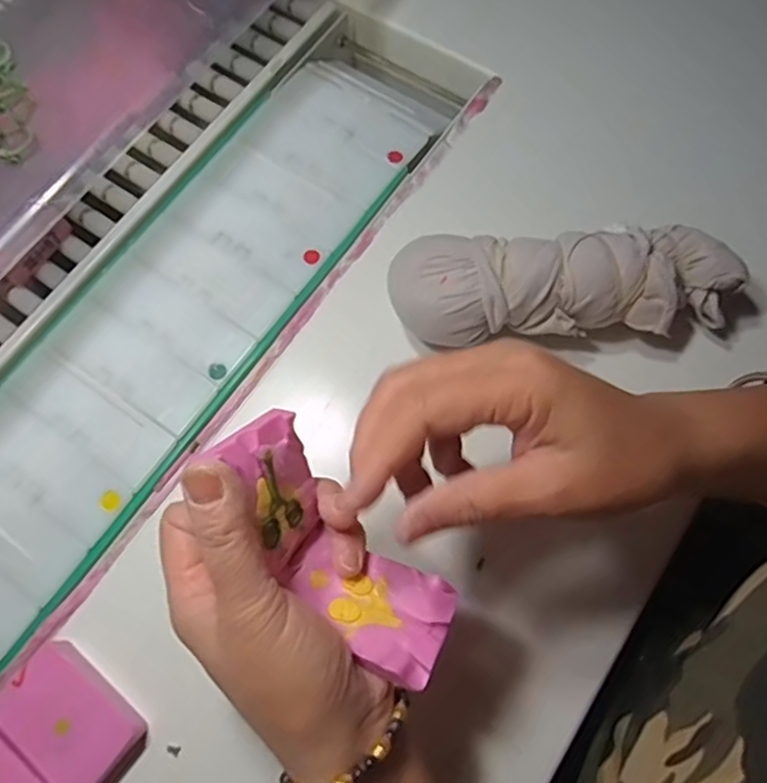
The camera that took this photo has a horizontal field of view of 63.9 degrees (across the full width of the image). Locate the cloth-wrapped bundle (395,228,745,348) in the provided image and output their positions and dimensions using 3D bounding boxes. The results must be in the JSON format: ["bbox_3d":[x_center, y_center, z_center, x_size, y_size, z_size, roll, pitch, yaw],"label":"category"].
[{"bbox_3d":[0.104,-0.061,0.362,0.197,0.055,0.061,-2,71,1],"label":"cloth-wrapped bundle"}]

